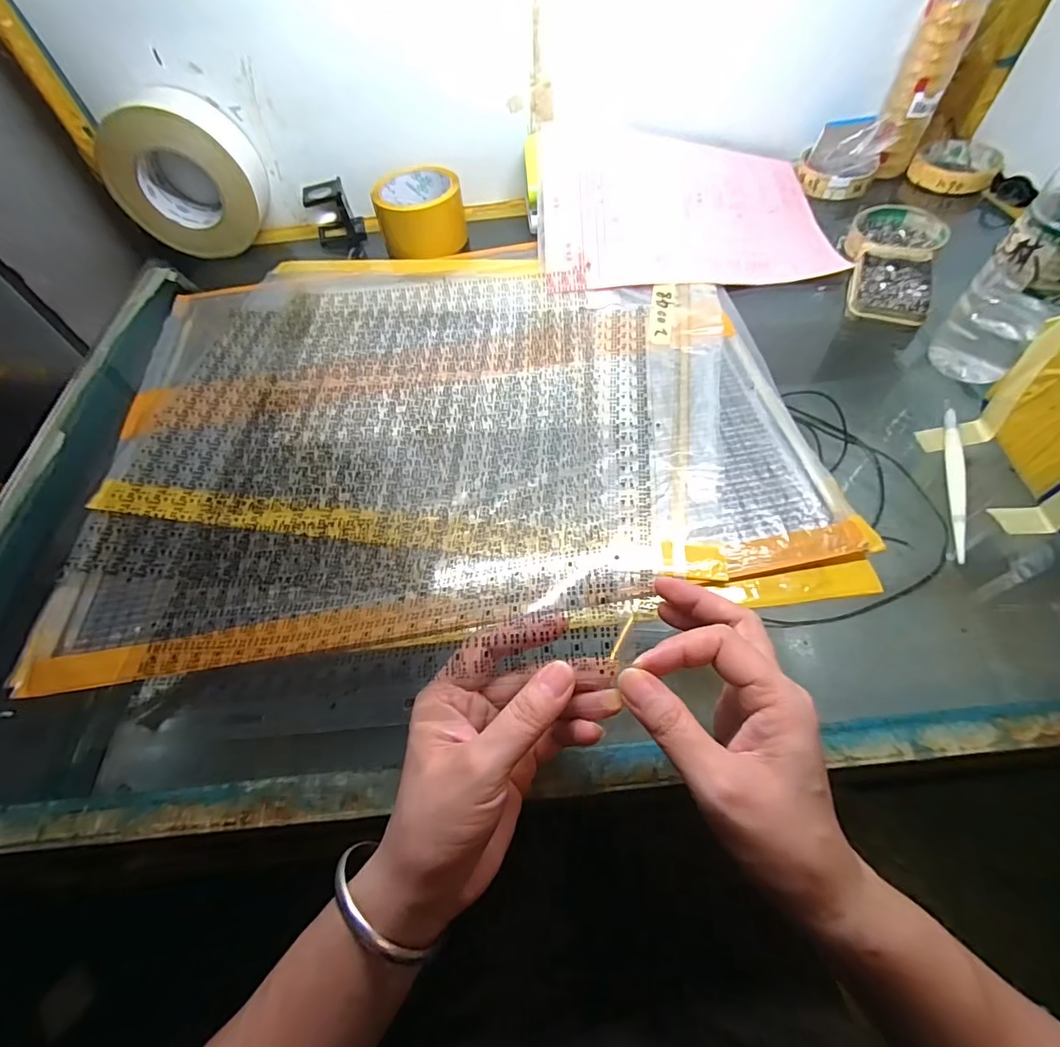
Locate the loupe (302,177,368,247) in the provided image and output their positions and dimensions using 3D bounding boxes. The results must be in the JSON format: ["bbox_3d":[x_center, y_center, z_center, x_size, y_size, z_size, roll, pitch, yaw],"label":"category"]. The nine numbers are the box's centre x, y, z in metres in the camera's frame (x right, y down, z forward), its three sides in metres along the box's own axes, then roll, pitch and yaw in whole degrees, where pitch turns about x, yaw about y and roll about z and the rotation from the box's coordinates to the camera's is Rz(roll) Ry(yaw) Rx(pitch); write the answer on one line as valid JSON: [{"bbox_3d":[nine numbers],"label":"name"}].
[{"bbox_3d":[-0.227,-0.359,0.570,0.056,0.060,0.055,-16,59,-5],"label":"loupe"}]

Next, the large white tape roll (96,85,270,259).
[{"bbox_3d":[-0.373,-0.377,0.533,0.134,0.129,0.075,-6,58,1],"label":"large white tape roll"}]

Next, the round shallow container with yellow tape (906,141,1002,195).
[{"bbox_3d":[0.490,-0.410,0.563,0.086,0.025,0.092,30,65,22],"label":"round shallow container with yellow tape"}]

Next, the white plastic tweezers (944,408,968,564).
[{"bbox_3d":[0.296,-0.030,0.338,0.009,0.008,0.132,15,61,14],"label":"white plastic tweezers"}]

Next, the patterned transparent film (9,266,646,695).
[{"bbox_3d":[-0.130,-0.087,0.373,0.440,0.063,0.402,1,59,5],"label":"patterned transparent film"}]

